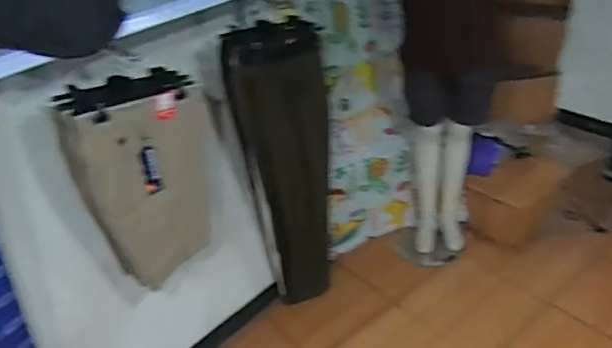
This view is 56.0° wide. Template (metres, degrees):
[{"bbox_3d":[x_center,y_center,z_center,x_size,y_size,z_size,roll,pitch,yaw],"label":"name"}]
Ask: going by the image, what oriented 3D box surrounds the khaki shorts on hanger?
[{"bbox_3d":[-0.422,0.008,1.601,0.119,0.609,0.384,19,42,37],"label":"khaki shorts on hanger"}]

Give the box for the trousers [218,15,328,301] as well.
[{"bbox_3d":[-0.062,0.000,1.948,0.309,1.001,0.161,-18,25,-23],"label":"trousers"}]

